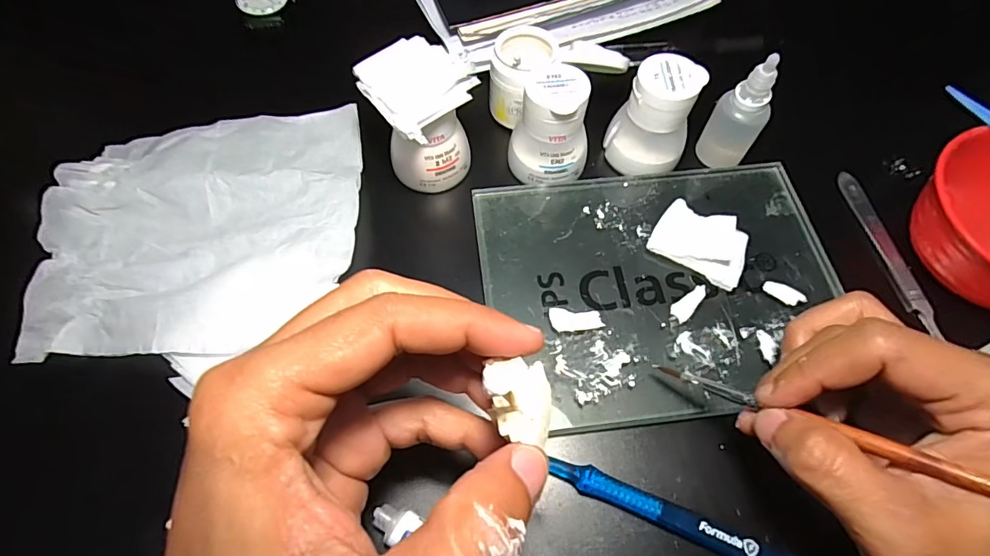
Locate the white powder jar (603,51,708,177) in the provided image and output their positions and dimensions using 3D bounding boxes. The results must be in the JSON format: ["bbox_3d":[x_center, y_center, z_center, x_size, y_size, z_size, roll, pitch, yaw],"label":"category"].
[{"bbox_3d":[0.098,-0.098,0.294,0.048,0.053,0.040,25,66,11],"label":"white powder jar"}]

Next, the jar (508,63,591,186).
[{"bbox_3d":[0.035,-0.089,0.289,0.046,0.056,0.039,12,64,5],"label":"jar"}]

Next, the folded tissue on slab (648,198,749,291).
[{"bbox_3d":[0.119,-0.020,0.280,0.052,0.014,0.040,30,67,13],"label":"folded tissue on slab"}]

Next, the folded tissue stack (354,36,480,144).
[{"bbox_3d":[-0.042,-0.104,0.258,0.058,0.010,0.055,39,69,17],"label":"folded tissue stack"}]

